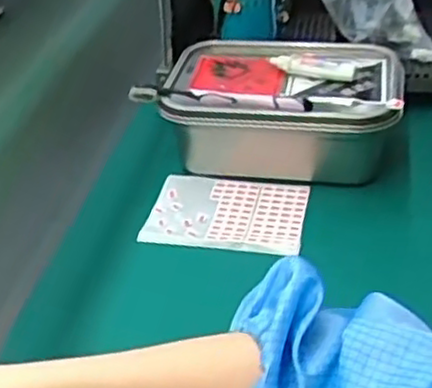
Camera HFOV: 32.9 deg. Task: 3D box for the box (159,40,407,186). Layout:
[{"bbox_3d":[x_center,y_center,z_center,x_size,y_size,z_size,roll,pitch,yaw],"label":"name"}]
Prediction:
[{"bbox_3d":[0.071,-0.093,0.785,0.239,0.089,0.171,2,36,10],"label":"box"}]

